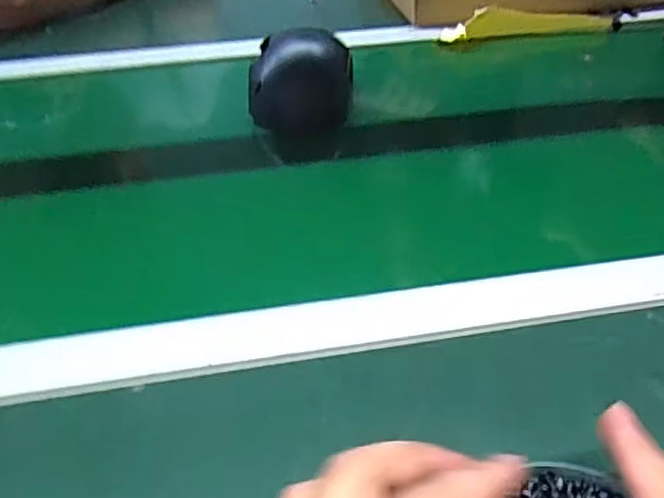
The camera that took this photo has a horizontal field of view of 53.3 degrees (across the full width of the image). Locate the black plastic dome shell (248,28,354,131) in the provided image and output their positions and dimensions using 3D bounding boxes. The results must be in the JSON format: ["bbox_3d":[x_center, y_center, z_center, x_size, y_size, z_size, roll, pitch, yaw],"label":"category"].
[{"bbox_3d":[-0.028,-0.156,0.612,0.092,0.073,0.068,0,39,2],"label":"black plastic dome shell"}]

